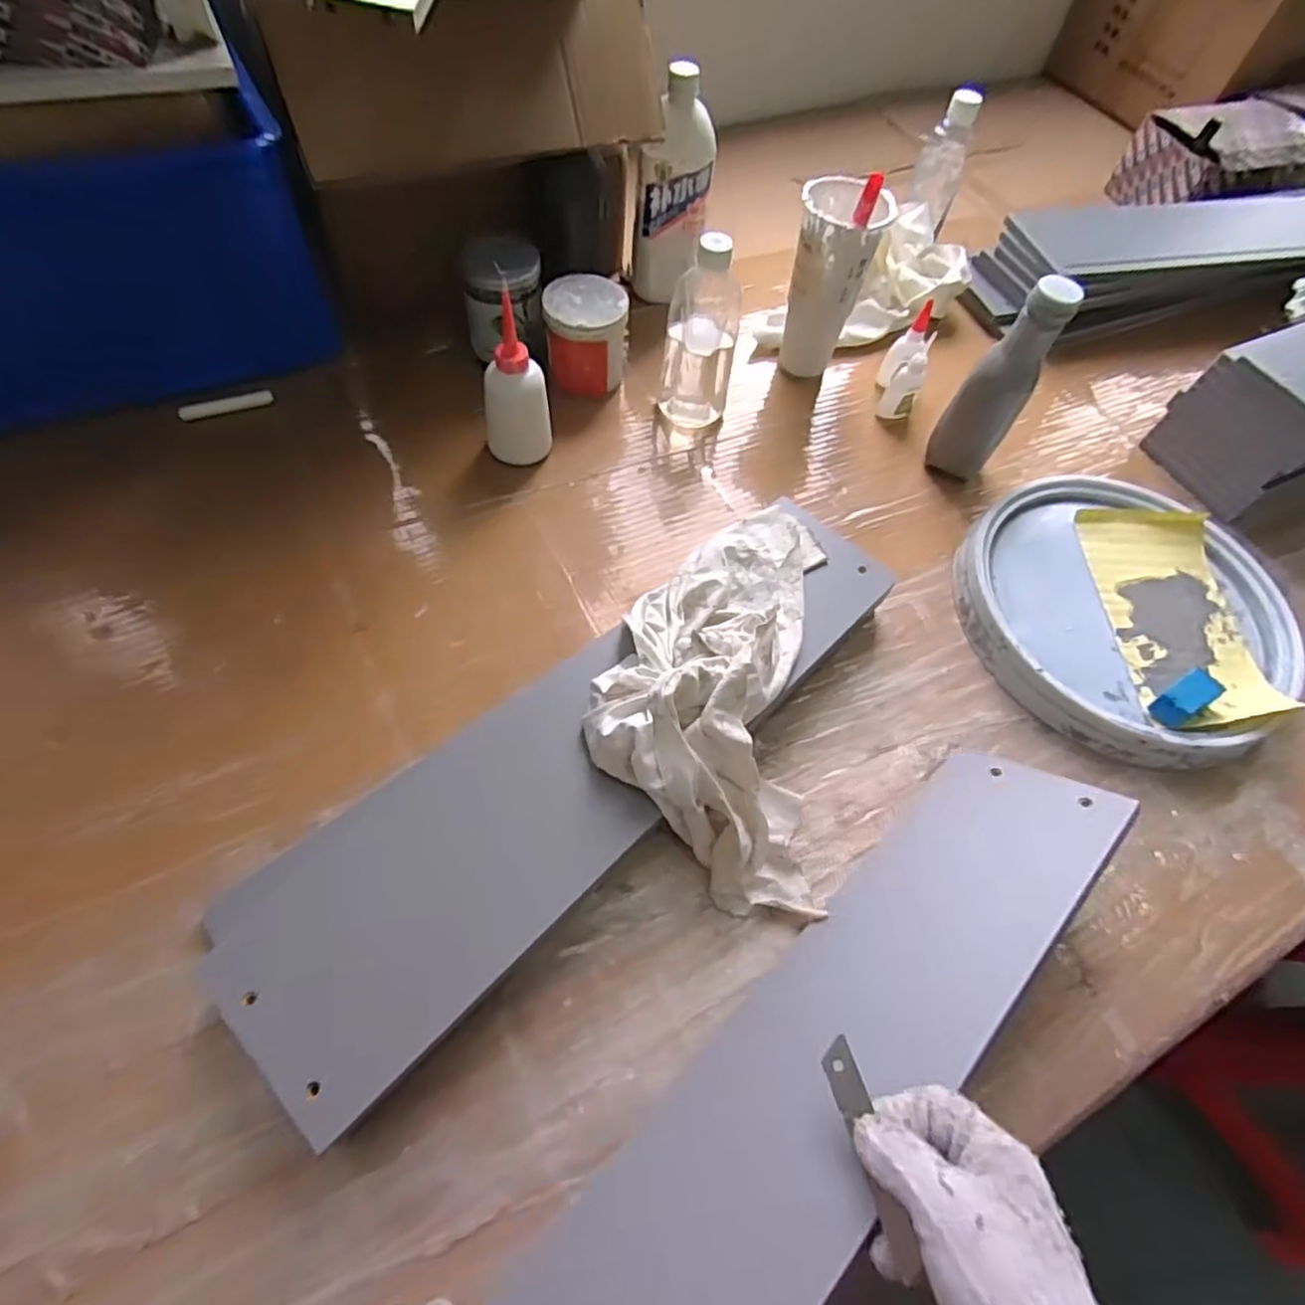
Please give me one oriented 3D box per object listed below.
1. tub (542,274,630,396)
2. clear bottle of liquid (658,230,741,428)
[{"bbox_3d":[-0.067,-0.325,0.725,0.081,0.081,0.074,2,59,-4],"label":"tub"},{"bbox_3d":[0.048,-0.316,0.686,0.066,0.179,0.077,9,58,0],"label":"clear bottle of liquid"}]

